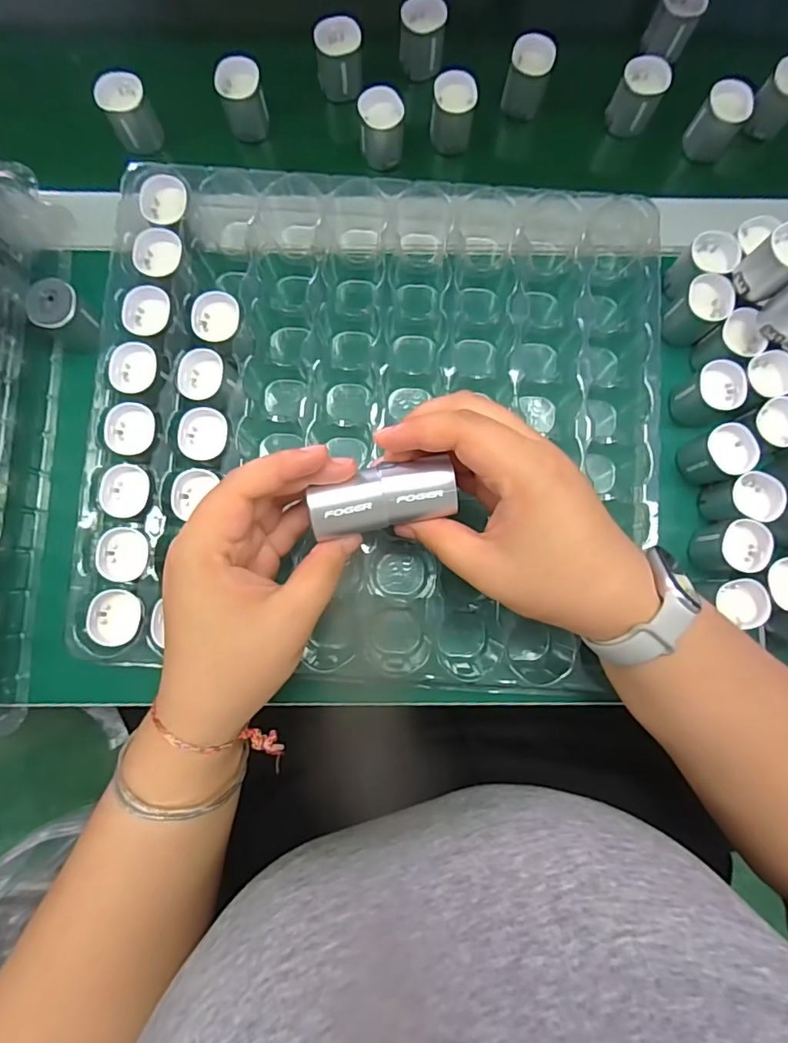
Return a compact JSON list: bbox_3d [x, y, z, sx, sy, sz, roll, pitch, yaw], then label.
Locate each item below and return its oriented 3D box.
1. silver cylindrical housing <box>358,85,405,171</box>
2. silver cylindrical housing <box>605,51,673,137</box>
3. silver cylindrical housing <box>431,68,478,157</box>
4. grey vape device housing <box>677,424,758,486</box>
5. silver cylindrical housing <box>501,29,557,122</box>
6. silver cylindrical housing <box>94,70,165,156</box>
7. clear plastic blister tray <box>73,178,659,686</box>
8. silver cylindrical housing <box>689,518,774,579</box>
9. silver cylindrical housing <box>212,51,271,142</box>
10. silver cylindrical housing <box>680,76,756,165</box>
[{"bbox_3d":[-0.008,-0.267,0.359,0.029,0.035,0.028,-3,83,-2],"label":"silver cylindrical housing"},{"bbox_3d":[0.170,-0.297,0.367,0.030,0.033,0.034,24,83,1],"label":"silver cylindrical housing"},{"bbox_3d":[0.040,-0.281,0.364,0.028,0.041,0.024,2,83,-1],"label":"silver cylindrical housing"},{"bbox_3d":[0.198,-0.041,0.325,0.029,0.034,0.031,0,83,-2],"label":"grey vape device housing"},{"bbox_3d":[0.093,-0.308,0.366,0.027,0.042,0.023,8,83,-1],"label":"silver cylindrical housing"},{"bbox_3d":[-0.178,-0.275,0.357,0.029,0.042,0.025,-28,84,-5],"label":"silver cylindrical housing"},{"bbox_3d":[-0.006,-0.056,0.330,0.327,0.061,0.293,4,83,-1],"label":"clear plastic blister tray"},{"bbox_3d":[0.202,0.017,0.318,0.030,0.033,0.031,-9,83,-3],"label":"silver cylindrical housing"},{"bbox_3d":[-0.101,-0.285,0.357,0.030,0.035,0.032,0,83,-2],"label":"silver cylindrical housing"},{"bbox_3d":[0.224,-0.276,0.365,0.031,0.038,0.024,37,83,3],"label":"silver cylindrical housing"}]

